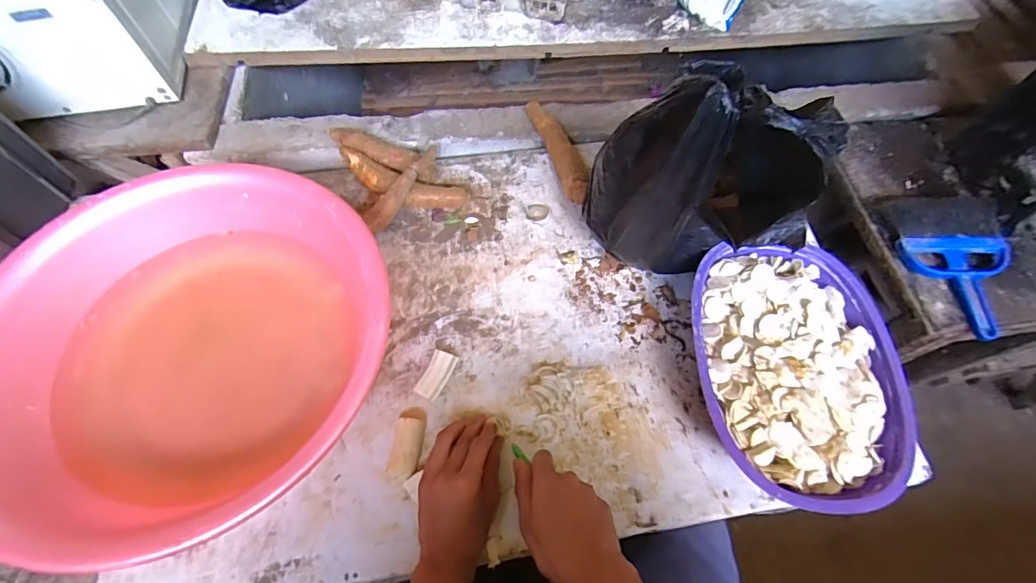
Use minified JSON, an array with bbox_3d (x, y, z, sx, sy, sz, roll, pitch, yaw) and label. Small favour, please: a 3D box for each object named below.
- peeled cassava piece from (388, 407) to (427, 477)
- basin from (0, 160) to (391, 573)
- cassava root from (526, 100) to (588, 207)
[{"bbox_3d":[-0.121,0.164,0.513,0.031,0.019,0.074,3,61,2],"label":"peeled cassava piece"},{"bbox_3d":[-0.355,0.047,0.511,0.410,0.107,0.387,0,61,0],"label":"basin"},{"bbox_3d":[0.063,-0.212,0.702,0.043,0.044,0.204,-16,62,-8],"label":"cassava root"}]

